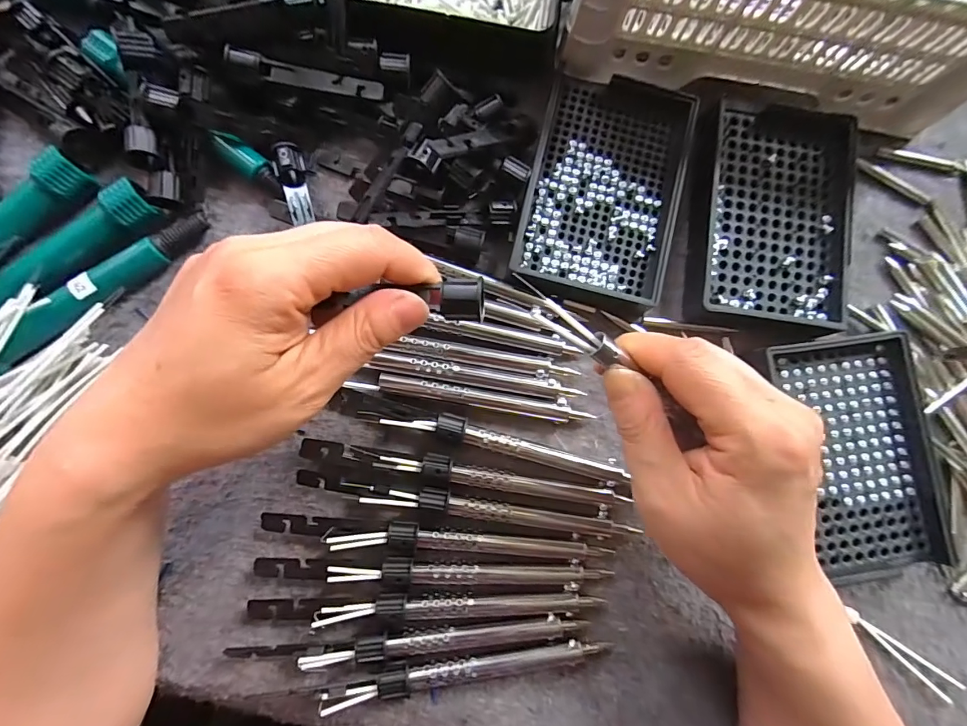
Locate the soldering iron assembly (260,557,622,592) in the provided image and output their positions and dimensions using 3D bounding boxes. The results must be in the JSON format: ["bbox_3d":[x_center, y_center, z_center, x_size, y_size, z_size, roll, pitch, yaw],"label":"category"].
[{"bbox_3d":[-0.025,0.117,0.238,0.195,0.017,0.013,4,86,-3],"label":"soldering iron assembly"}]

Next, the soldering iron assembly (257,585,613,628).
[{"bbox_3d":[-0.030,0.135,0.237,0.192,0.015,0.016,0,86,-4],"label":"soldering iron assembly"}]

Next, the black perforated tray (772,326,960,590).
[{"bbox_3d":[0.226,0.054,0.259,0.080,0.019,0.140,-11,87,-4],"label":"black perforated tray"}]

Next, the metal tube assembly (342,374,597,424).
[{"bbox_3d":[-0.007,0.020,0.253,0.138,0.010,0.012,10,86,-3],"label":"metal tube assembly"}]

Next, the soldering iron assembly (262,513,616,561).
[{"bbox_3d":[-0.024,0.099,0.241,0.193,0.016,0.016,5,86,-3],"label":"soldering iron assembly"}]

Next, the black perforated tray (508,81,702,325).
[{"bbox_3d":[0.075,-0.109,0.264,0.089,0.018,0.147,15,86,-3],"label":"black perforated tray"}]

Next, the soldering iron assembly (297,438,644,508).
[{"bbox_3d":[-0.012,0.063,0.246,0.182,0.013,0.014,9,86,-3],"label":"soldering iron assembly"}]

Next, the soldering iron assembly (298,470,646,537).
[{"bbox_3d":[-0.008,0.082,0.244,0.190,0.011,0.017,8,86,-3],"label":"soldering iron assembly"}]

